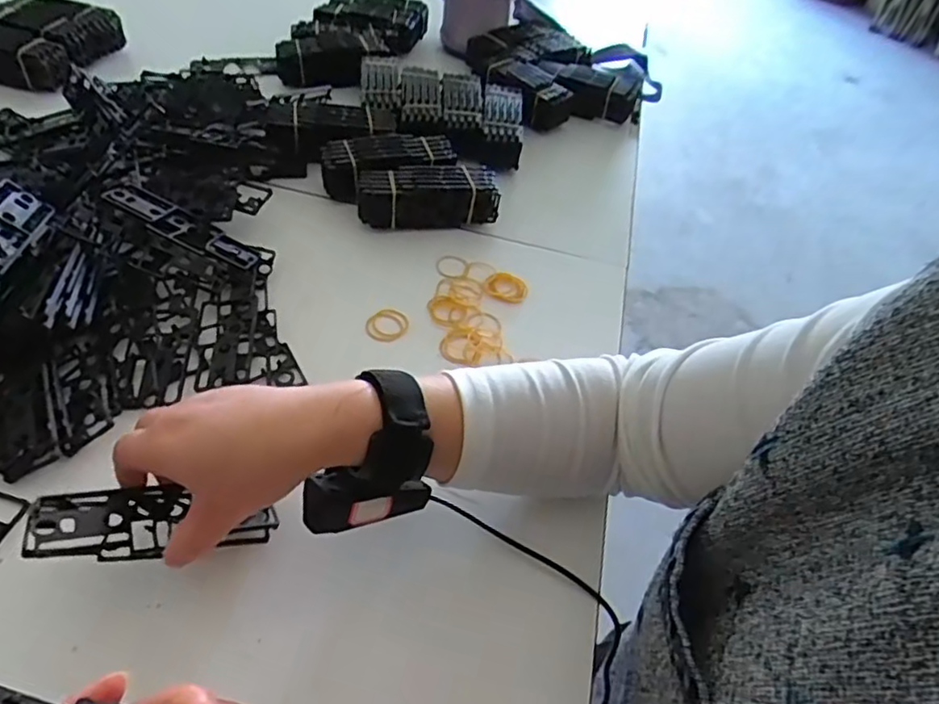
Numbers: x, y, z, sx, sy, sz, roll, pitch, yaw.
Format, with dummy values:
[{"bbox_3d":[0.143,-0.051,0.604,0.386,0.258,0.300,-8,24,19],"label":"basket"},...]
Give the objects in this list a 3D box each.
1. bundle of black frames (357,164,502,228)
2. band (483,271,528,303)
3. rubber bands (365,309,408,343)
[{"bbox_3d":[-0.039,-0.148,0.582,0.127,0.041,0.052,-7,50,-13],"label":"bundle of black frames"},{"bbox_3d":[0.032,-0.057,0.539,0.037,0.006,0.030,13,48,5],"label":"band"},{"bbox_3d":[-0.066,-0.022,0.501,0.033,0.004,0.031,8,48,0],"label":"rubber bands"}]

